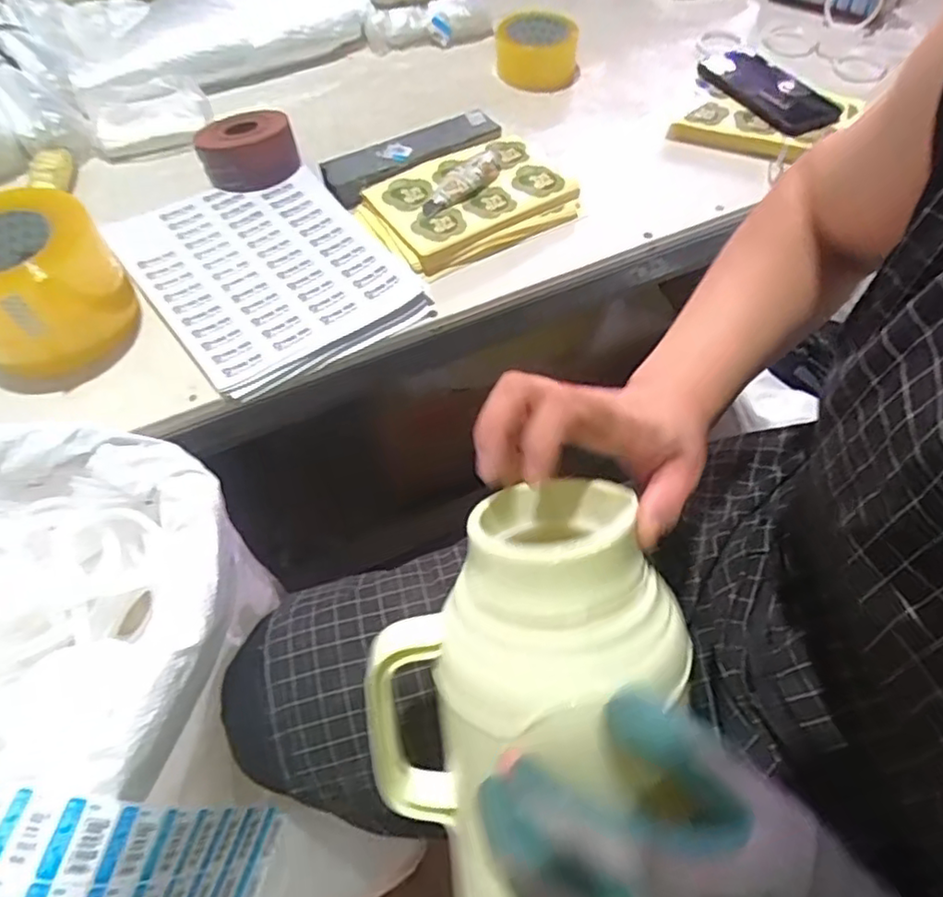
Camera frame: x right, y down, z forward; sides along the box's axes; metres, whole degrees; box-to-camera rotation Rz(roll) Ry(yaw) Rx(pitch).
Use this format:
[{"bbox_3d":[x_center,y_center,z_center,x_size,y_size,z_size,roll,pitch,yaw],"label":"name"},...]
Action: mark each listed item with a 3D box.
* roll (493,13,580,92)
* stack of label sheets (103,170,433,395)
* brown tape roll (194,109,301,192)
[{"bbox_3d":[0.083,-0.503,0.805,0.106,0.051,0.094,-3,57,0],"label":"roll"},{"bbox_3d":[-0.201,-0.180,0.613,0.210,0.013,0.282,-33,62,-18],"label":"stack of label sheets"},{"bbox_3d":[-0.239,-0.318,0.674,0.098,0.045,0.081,-22,59,-12],"label":"brown tape roll"}]

